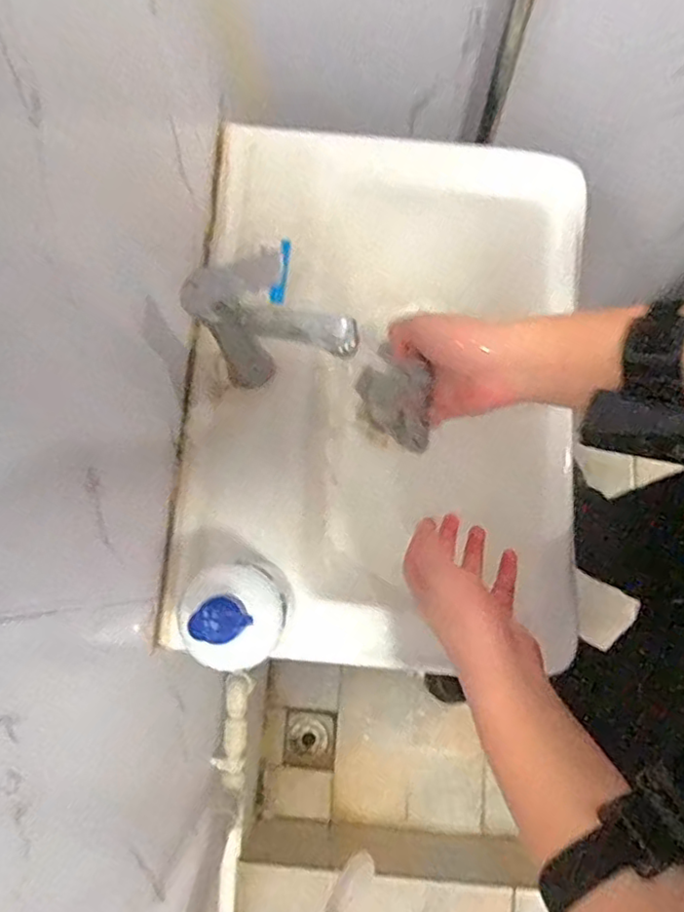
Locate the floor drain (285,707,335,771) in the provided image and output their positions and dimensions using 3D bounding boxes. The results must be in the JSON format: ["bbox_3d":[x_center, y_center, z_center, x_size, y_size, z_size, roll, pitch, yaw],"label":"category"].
[{"bbox_3d":[-0.065,0.579,1.287,0.100,0.026,0.106,5,79,1],"label":"floor drain"}]

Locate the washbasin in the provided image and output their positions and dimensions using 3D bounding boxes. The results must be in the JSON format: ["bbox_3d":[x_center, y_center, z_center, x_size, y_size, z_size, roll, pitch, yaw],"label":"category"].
[{"bbox_3d":[0.042,-0.059,0.625,0.345,0.118,0.490,4,79,1],"label":"washbasin"}]

